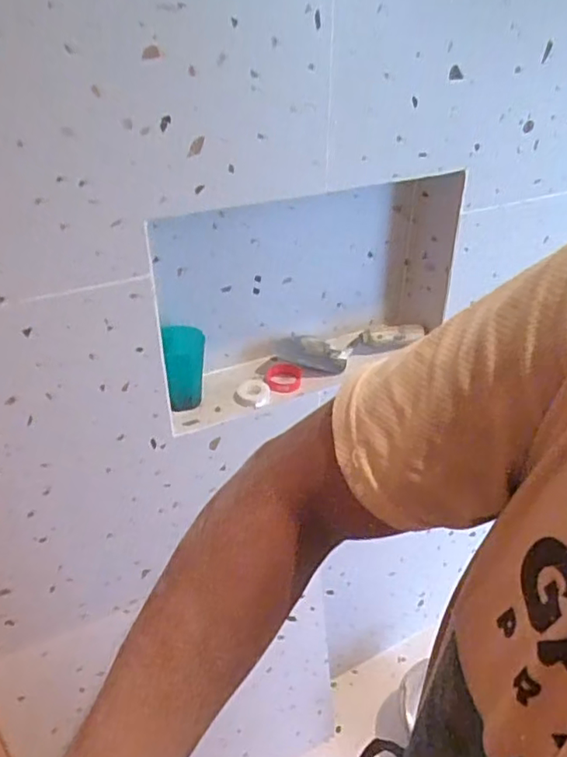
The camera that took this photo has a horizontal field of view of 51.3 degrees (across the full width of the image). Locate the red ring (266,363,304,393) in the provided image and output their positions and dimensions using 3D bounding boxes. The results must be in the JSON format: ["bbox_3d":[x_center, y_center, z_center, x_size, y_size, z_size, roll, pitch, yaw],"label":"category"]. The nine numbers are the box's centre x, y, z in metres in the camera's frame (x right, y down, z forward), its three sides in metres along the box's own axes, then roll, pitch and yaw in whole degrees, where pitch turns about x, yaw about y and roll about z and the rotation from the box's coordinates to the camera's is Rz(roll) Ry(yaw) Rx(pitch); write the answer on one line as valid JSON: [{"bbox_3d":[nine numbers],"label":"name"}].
[{"bbox_3d":[0.002,-0.001,0.967,0.058,0.020,0.068,3,34,3],"label":"red ring"}]

